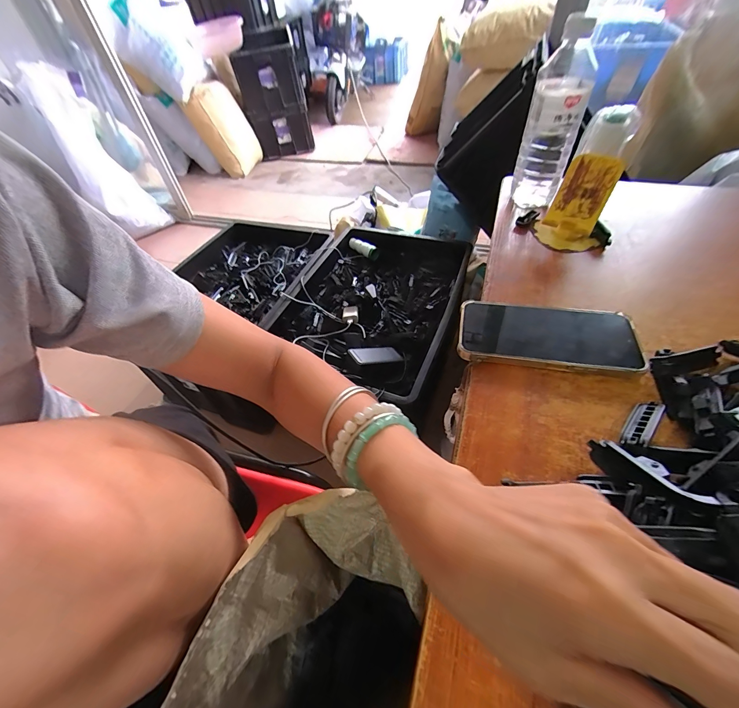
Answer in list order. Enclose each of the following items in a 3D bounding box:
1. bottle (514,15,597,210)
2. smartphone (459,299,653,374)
[{"bbox_3d":[0.255,-0.309,0.473,0.069,0.220,0.066,18,53,20],"label":"bottle"},{"bbox_3d":[0.180,-0.018,0.345,0.167,0.018,0.079,7,50,12],"label":"smartphone"}]

